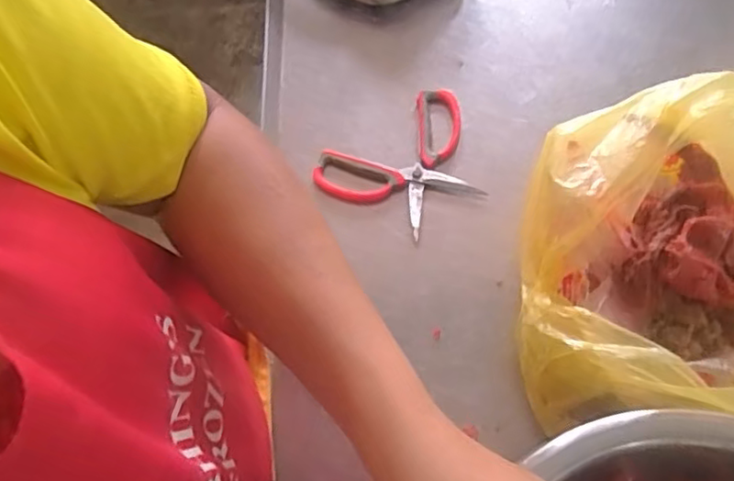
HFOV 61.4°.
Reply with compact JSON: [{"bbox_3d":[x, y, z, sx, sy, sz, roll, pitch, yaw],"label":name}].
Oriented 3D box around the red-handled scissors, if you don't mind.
[{"bbox_3d":[0.036,-0.063,0.546,0.147,0.014,0.108,-32,69,-10],"label":"red-handled scissors"}]

